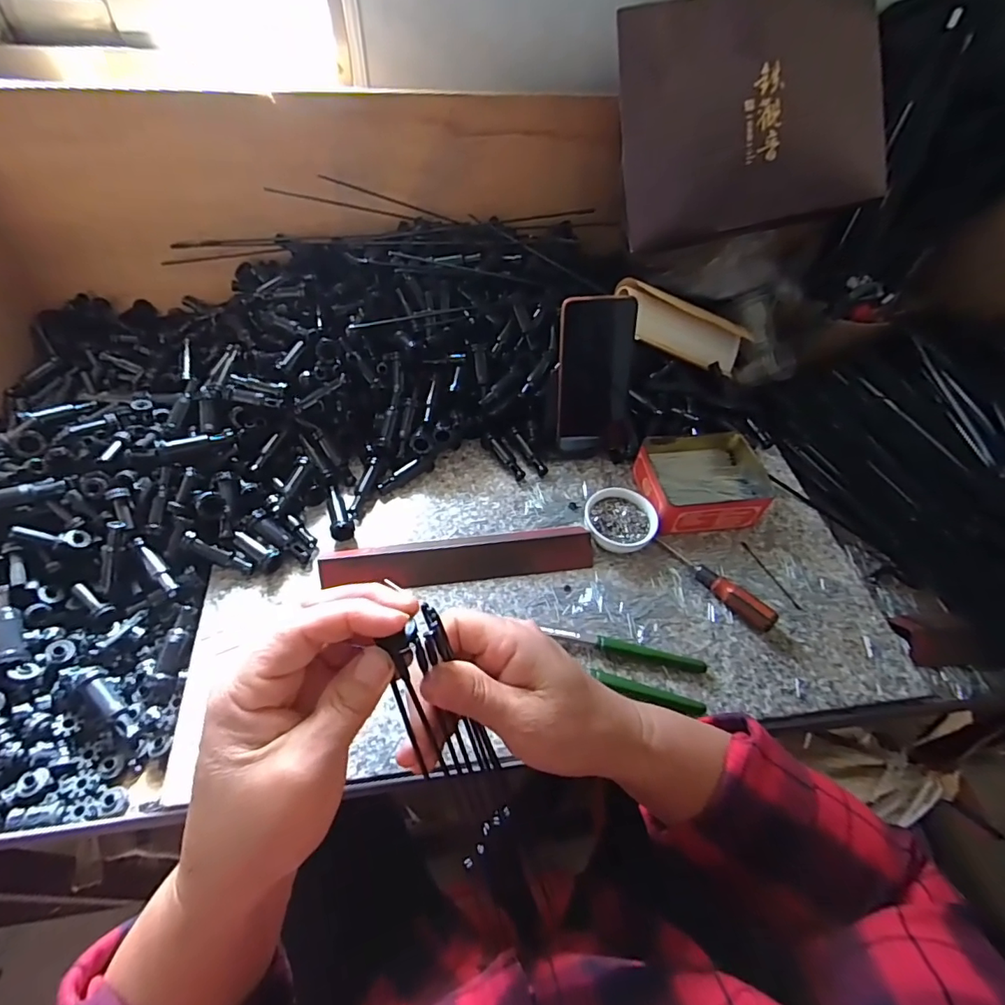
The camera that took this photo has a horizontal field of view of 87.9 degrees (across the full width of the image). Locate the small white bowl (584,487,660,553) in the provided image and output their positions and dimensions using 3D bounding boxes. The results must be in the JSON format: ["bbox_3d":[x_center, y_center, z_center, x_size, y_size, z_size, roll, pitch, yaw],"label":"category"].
[{"bbox_3d":[0.120,0.020,0.539,0.072,0.028,0.070,2,52,-2],"label":"small white bowl"}]

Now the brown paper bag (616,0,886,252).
[{"bbox_3d":[0.247,-0.468,0.520,0.266,0.349,0.064,-10,20,4],"label":"brown paper bag"}]

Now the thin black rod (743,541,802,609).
[{"bbox_3d":[0.271,0.072,0.527,0.007,0.004,0.084,-17,55,-16],"label":"thin black rod"}]

